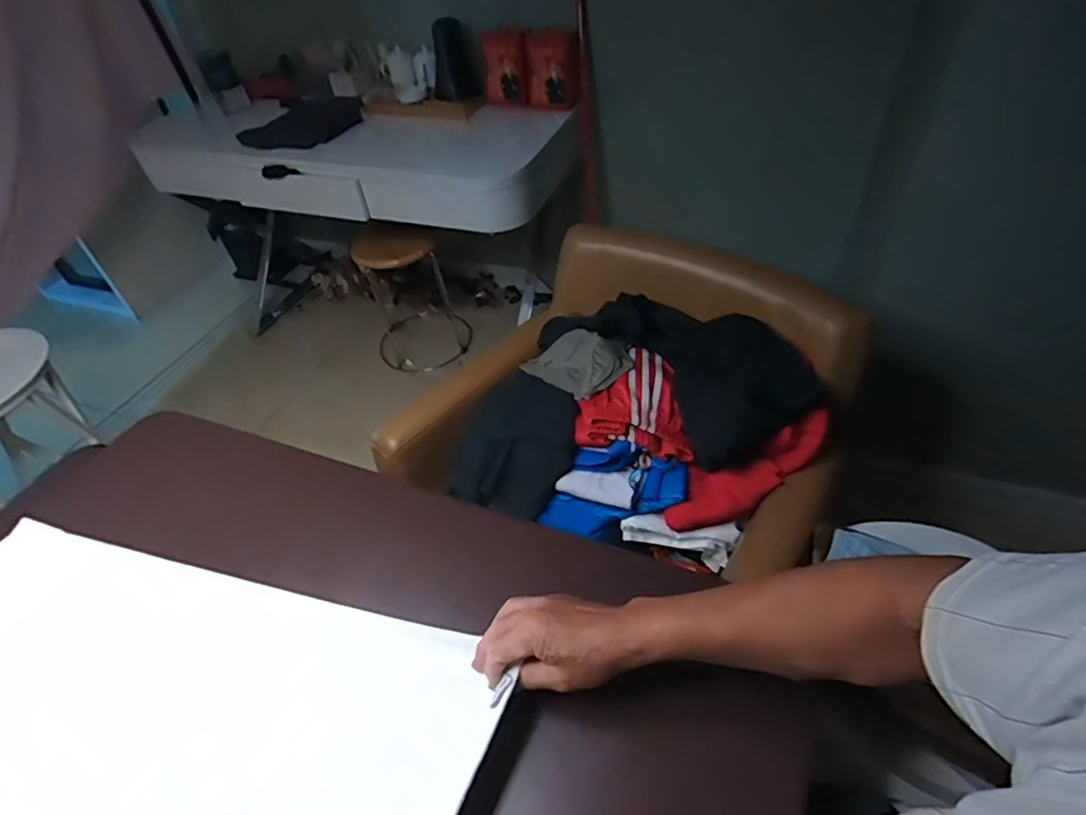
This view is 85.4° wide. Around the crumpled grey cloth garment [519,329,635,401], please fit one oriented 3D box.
[{"bbox_3d":[0.069,-0.084,1.025,0.143,0.025,0.199,-40,38,-21],"label":"crumpled grey cloth garment"}]

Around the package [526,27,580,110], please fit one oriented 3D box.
[{"bbox_3d":[0.021,-0.984,1.717,0.165,0.202,0.077,10,41,17],"label":"package"}]

